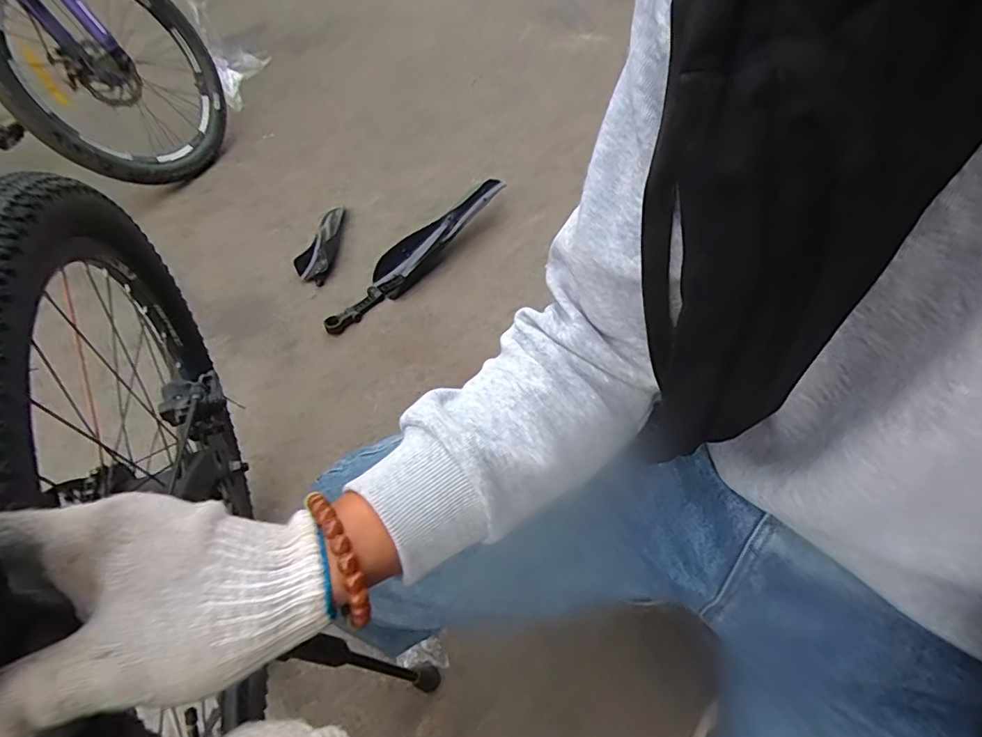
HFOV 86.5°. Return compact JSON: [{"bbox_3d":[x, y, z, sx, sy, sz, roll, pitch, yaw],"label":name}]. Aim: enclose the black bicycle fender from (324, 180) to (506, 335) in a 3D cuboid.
[{"bbox_3d":[-0.158,-0.253,1.095,0.103,0.063,0.507,27,58,24],"label":"black bicycle fender"}]

